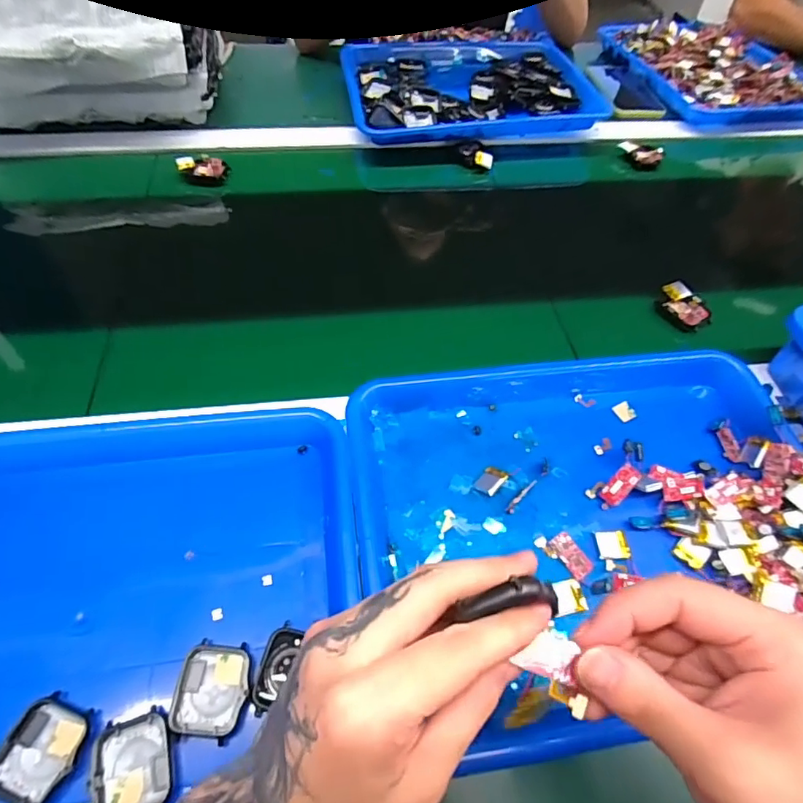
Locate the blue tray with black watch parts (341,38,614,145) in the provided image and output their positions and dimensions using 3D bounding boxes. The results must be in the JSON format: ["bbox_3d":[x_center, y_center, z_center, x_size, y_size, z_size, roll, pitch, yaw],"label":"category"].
[{"bbox_3d":[0.087,-0.434,0.693,0.322,0.034,0.234,-8,56,-9],"label":"blue tray with black watch parts"}]

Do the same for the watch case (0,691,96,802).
[{"bbox_3d":[-0.187,0.182,0.264,0.037,0.011,0.047,15,56,6],"label":"watch case"}]

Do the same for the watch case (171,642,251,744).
[{"bbox_3d":[-0.105,0.161,0.284,0.038,0.008,0.045,8,55,2],"label":"watch case"}]

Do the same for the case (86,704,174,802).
[{"bbox_3d":[-0.138,0.190,0.262,0.037,0.007,0.047,-12,57,-12],"label":"case"}]

